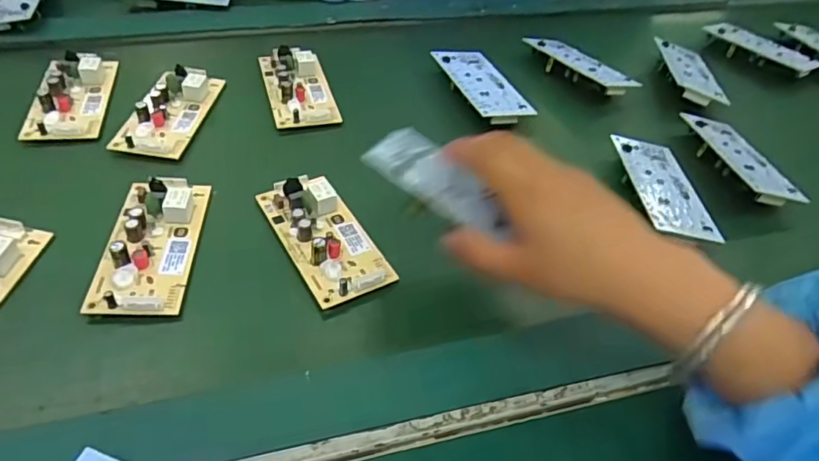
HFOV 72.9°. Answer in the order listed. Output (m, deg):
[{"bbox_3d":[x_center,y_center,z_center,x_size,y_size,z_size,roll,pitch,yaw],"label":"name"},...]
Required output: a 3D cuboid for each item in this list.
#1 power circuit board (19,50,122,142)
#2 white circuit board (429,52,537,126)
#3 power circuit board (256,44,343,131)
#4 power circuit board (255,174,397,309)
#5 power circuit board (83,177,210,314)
[{"bbox_3d":[-0.282,-0.116,0.463,0.053,0.019,0.103,-5,50,-11],"label":"power circuit board"},{"bbox_3d":[0.065,-0.134,0.509,0.055,0.018,0.111,-12,52,-16],"label":"white circuit board"},{"bbox_3d":[-0.100,-0.132,0.498,0.055,0.017,0.108,-11,52,-16],"label":"power circuit board"},{"bbox_3d":[-0.058,0.002,0.379,0.054,0.023,0.108,-21,55,-23],"label":"power circuit board"},{"bbox_3d":[-0.170,0.005,0.365,0.054,0.020,0.111,1,50,-6],"label":"power circuit board"}]

